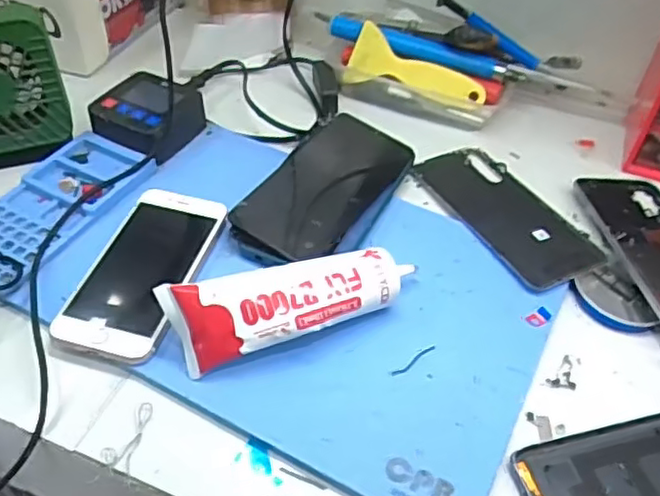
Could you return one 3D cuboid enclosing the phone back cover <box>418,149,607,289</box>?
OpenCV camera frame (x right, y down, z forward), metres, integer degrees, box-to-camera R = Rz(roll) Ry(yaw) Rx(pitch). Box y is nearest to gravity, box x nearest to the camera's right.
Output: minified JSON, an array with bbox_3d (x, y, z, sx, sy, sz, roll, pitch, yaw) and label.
[{"bbox_3d":[0.133,-0.030,0.493,0.076,0.006,0.152,-16,47,-25],"label":"phone back cover"}]

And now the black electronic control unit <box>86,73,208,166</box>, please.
[{"bbox_3d":[-0.146,-0.109,0.518,0.067,0.028,0.075,21,49,16],"label":"black electronic control unit"}]

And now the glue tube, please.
[{"bbox_3d":[-0.018,0.036,0.393,0.156,0.045,0.043,-14,49,-16],"label":"glue tube"}]

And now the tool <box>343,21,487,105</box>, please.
[{"bbox_3d":[0.074,-0.149,0.572,0.123,0.051,0.008,29,7,9],"label":"tool"}]

